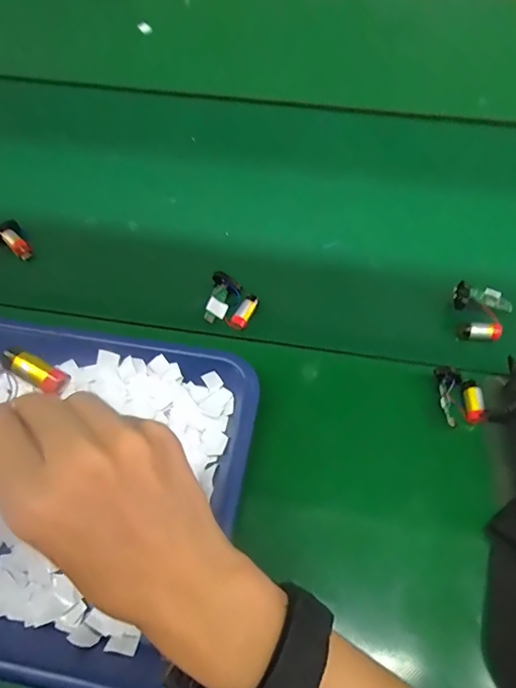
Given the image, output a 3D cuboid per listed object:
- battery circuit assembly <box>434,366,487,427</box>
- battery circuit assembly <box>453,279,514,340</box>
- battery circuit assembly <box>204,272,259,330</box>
[{"bbox_3d":[0.180,0.047,0.394,0.039,0.018,0.049,-3,60,-1],"label":"battery circuit assembly"},{"bbox_3d":[0.226,-0.033,0.446,0.054,0.022,0.052,1,60,1],"label":"battery circuit assembly"},{"bbox_3d":[-0.026,-0.043,0.458,0.048,0.034,0.050,15,61,9],"label":"battery circuit assembly"}]

